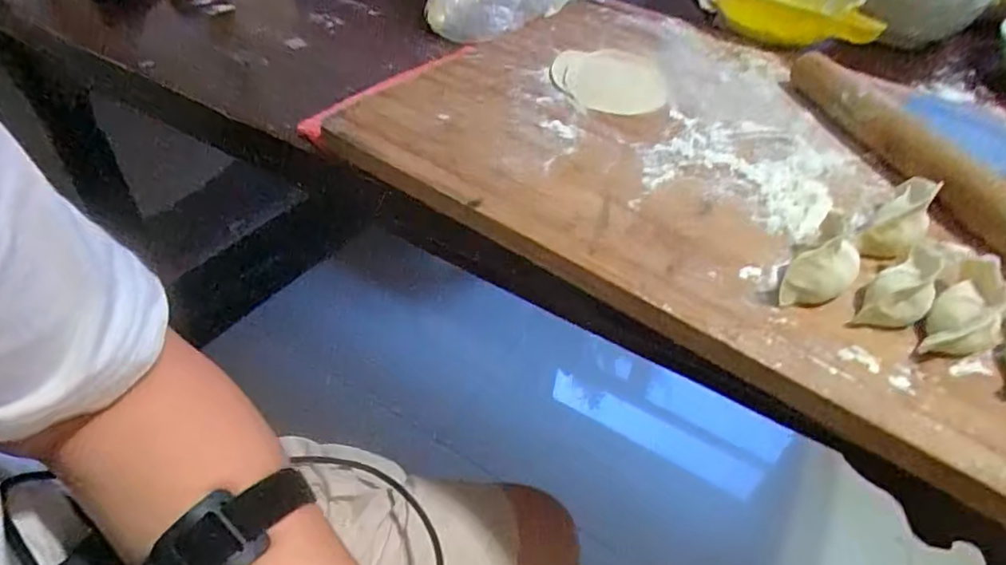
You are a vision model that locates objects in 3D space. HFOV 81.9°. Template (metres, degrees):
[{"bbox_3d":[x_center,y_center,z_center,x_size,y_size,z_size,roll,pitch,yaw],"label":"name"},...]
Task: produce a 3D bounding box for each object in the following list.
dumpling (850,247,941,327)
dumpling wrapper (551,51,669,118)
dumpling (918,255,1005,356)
[{"bbox_3d":[0.202,0.003,0.292,0.026,0.030,0.043,32,50,25],"label":"dumpling"},{"bbox_3d":[0.089,-0.170,0.487,0.093,0.008,0.099,12,50,2],"label":"dumpling wrapper"},{"bbox_3d":[0.231,0.013,0.283,0.028,0.026,0.062,31,64,25],"label":"dumpling"}]

